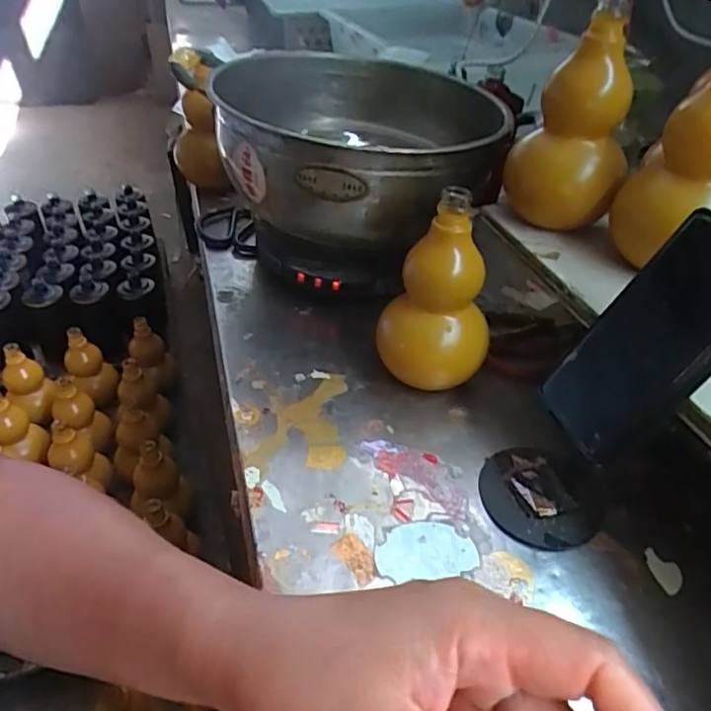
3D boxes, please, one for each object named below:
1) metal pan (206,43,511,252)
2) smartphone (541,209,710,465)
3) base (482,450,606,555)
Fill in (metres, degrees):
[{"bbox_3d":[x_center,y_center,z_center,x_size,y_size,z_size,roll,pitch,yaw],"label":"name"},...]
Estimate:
[{"bbox_3d":[0.003,-0.246,0.682,0.308,0.132,0.360,4,39,4],"label":"metal pan"},{"bbox_3d":[0.193,-0.010,0.386,0.012,0.165,0.078,11,36,-33],"label":"smartphone"},{"bbox_3d":[0.143,0.105,0.450,0.089,0.013,0.093,4,38,-3],"label":"base"}]

